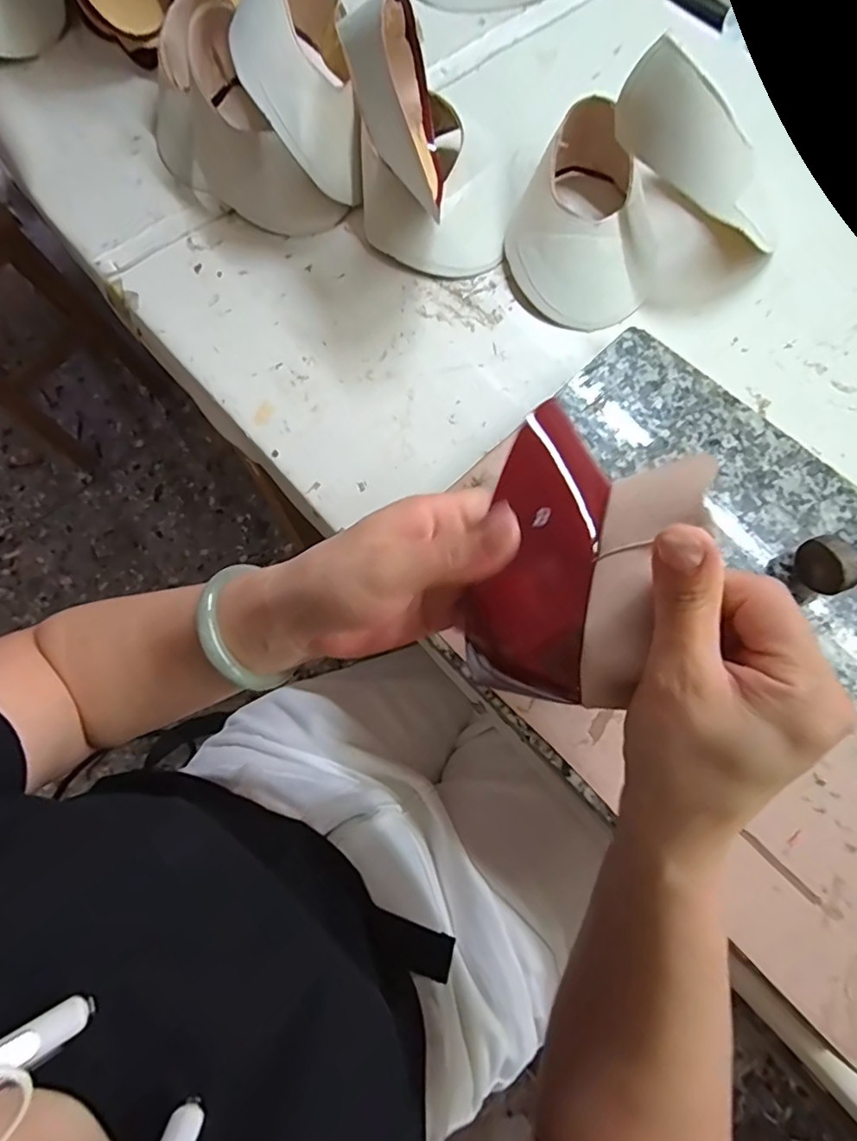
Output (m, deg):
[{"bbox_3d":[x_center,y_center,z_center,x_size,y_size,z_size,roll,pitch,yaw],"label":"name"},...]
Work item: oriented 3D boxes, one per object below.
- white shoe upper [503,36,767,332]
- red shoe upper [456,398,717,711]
[{"bbox_3d":[0.168,-0.282,0.403,0.181,0.106,0.168,-1,74,2],"label":"white shoe upper"},{"bbox_3d":[0.062,-0.008,0.229,0.074,0.058,0.121,21,75,8],"label":"red shoe upper"}]

